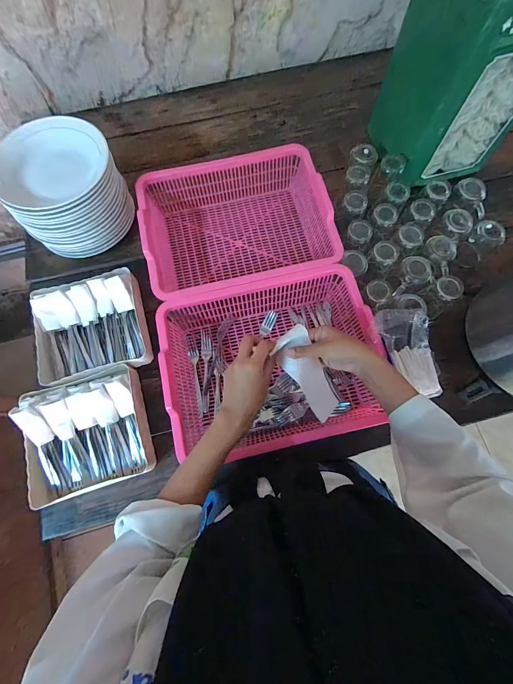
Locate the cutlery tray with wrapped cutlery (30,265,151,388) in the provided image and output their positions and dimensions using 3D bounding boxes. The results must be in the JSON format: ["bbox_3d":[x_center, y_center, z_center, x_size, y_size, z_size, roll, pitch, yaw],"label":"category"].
[{"bbox_3d":[-0.353,-0.030,0.622,0.225,0.064,0.202,-15,75,-4],"label":"cutlery tray with wrapped cutlery"}]

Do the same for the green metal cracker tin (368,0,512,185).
[{"bbox_3d":[0.421,-0.555,0.582,0.214,0.367,0.226,-19,75,-5],"label":"green metal cracker tin"}]

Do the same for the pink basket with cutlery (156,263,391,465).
[{"bbox_3d":[0.025,0.023,0.582,0.384,0.117,0.336,-10,74,-2],"label":"pink basket with cutlery"}]

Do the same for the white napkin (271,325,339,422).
[{"bbox_3d":[0.078,0.048,0.445,0.058,0.041,0.137,-30,92,-7],"label":"white napkin"}]

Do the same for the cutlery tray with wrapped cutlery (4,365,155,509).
[{"bbox_3d":[-0.321,0.171,0.564,0.210,0.075,0.205,-18,75,-4],"label":"cutlery tray with wrapped cutlery"}]

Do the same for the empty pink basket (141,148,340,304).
[{"bbox_3d":[-0.048,-0.267,0.673,0.378,0.127,0.317,-13,74,-3],"label":"empty pink basket"}]

